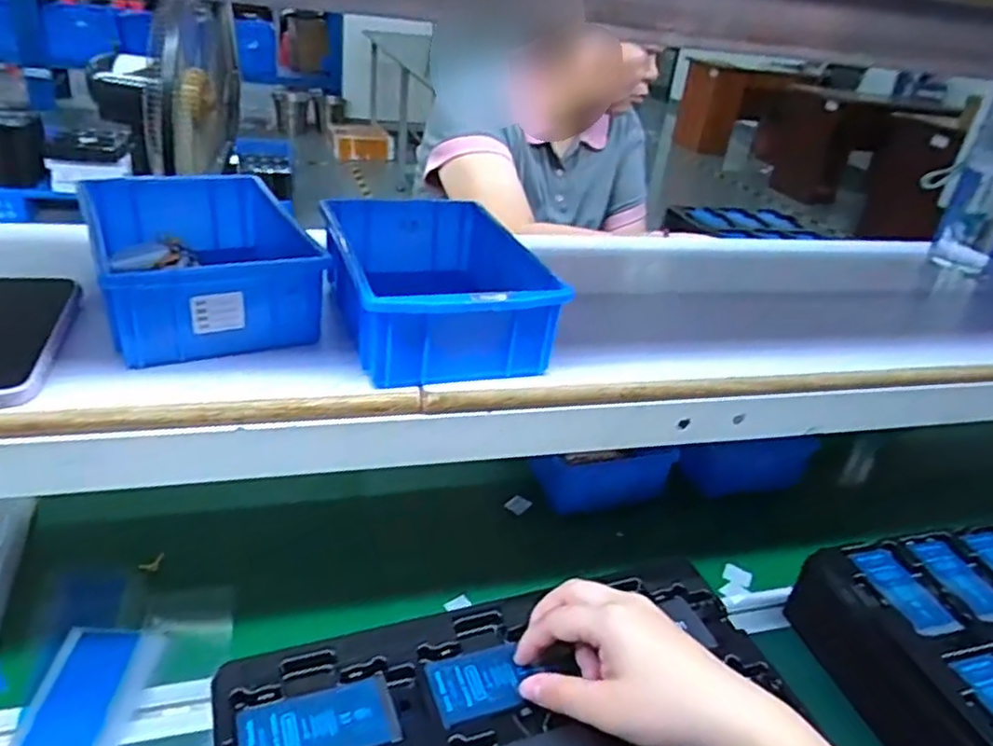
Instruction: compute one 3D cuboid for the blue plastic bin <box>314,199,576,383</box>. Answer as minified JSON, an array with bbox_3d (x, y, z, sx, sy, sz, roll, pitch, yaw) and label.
[{"bbox_3d":[-0.046,-0.062,0.525,0.130,0.069,0.200,-4,31,-20],"label":"blue plastic bin"}]

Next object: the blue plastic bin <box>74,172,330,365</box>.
[{"bbox_3d":[-0.207,-0.080,0.516,0.126,0.062,0.195,-8,32,-26],"label":"blue plastic bin"}]

